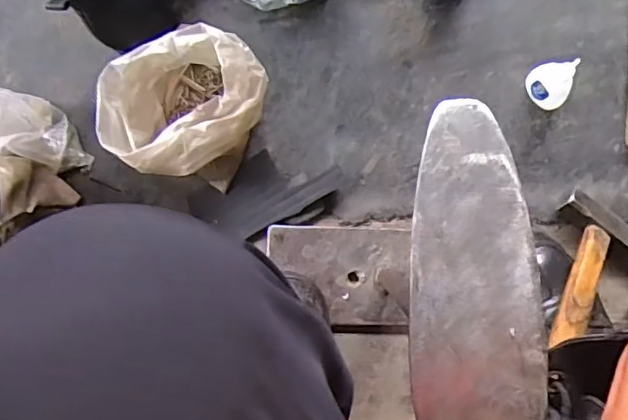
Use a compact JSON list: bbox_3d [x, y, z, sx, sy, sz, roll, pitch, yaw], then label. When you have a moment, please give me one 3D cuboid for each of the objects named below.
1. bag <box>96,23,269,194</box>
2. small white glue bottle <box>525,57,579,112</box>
[{"bbox_3d":[-0.123,-0.100,0.547,0.132,0.106,0.147,26,89,4],"label":"bag"},{"bbox_3d":[0.227,-0.120,0.549,0.033,0.064,0.031,11,88,4],"label":"small white glue bottle"}]

